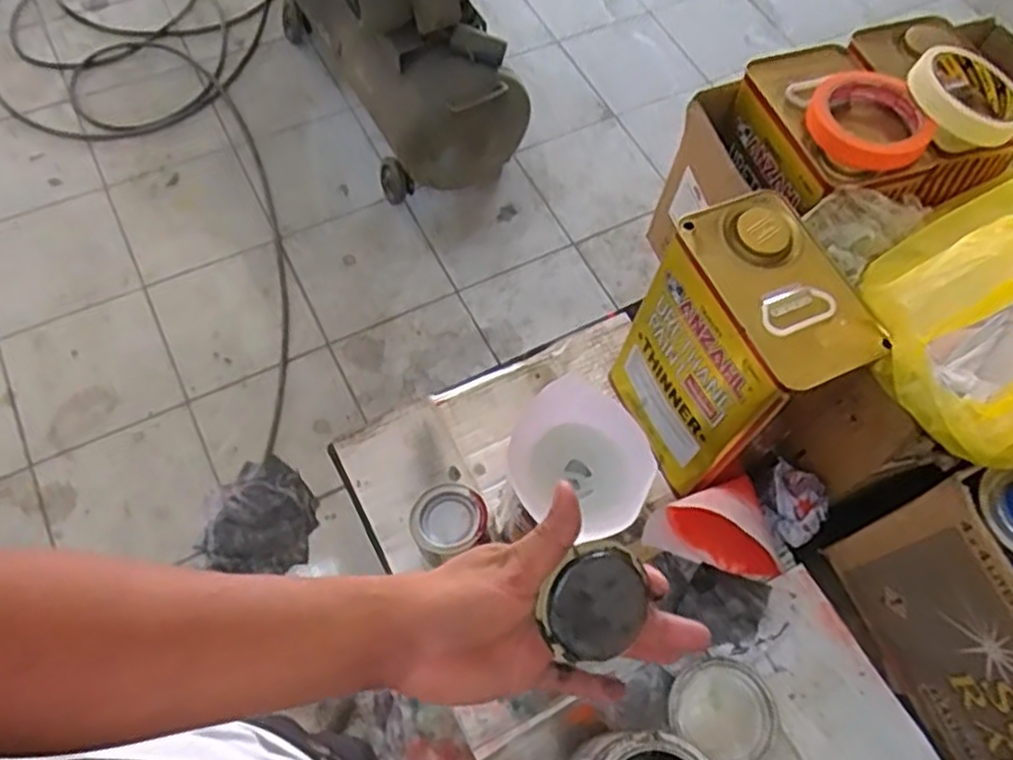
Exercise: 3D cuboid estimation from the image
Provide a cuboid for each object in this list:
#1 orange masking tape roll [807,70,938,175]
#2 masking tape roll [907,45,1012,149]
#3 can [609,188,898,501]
[{"bbox_3d":[0.304,-0.217,0.632,0.090,0.026,0.095,2,64,-3],"label":"orange masking tape roll"},{"bbox_3d":[0.398,-0.246,0.646,0.096,0.029,0.096,2,64,-3],"label":"masking tape roll"},{"bbox_3d":[0.197,-0.015,0.677,0.120,0.242,0.165,-20,67,-13],"label":"can"}]

